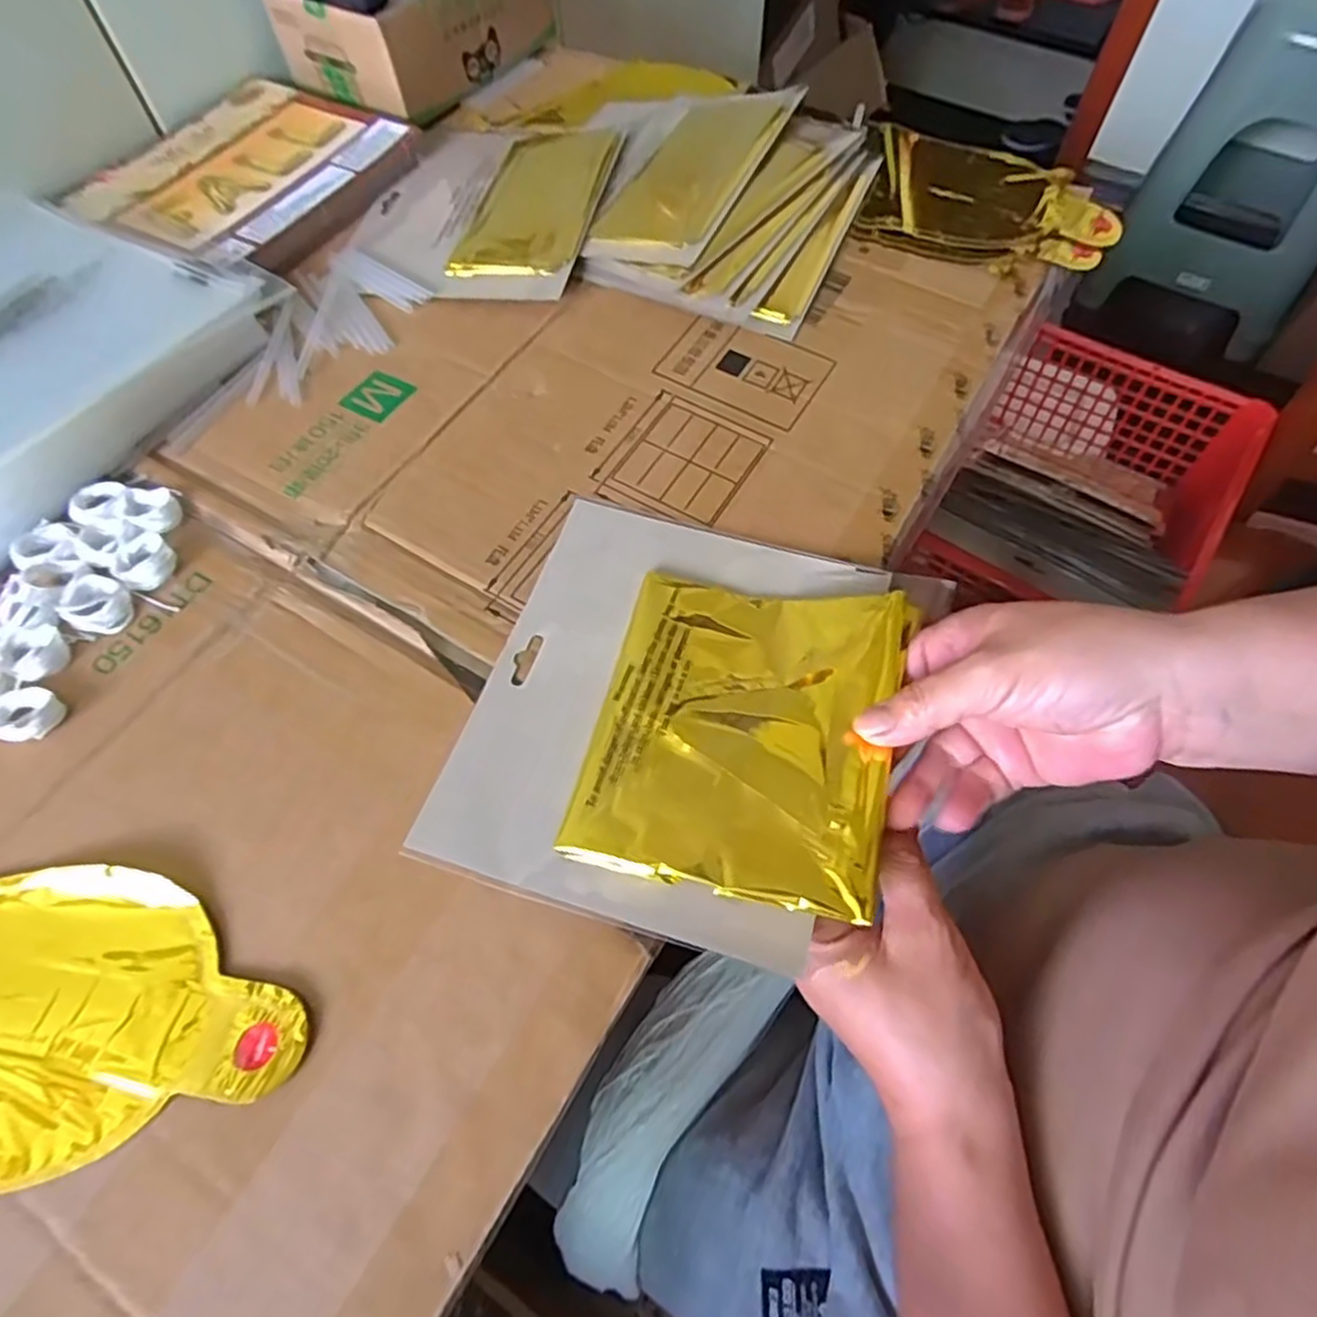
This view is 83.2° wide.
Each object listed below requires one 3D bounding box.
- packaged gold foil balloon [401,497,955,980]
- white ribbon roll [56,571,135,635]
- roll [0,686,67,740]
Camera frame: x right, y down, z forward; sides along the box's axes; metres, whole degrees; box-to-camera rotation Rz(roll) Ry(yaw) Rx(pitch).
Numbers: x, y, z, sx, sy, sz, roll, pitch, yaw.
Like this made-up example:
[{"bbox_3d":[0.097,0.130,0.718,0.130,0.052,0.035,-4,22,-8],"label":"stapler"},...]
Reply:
[{"bbox_3d":[0.013,0.018,0.326,0.180,0.025,0.192,16,64,9],"label":"packaged gold foil balloon"},{"bbox_3d":[-0.271,-0.026,0.356,0.034,0.009,0.027,18,64,9],"label":"white ribbon roll"},{"bbox_3d":[-0.281,0.024,0.327,0.027,0.010,0.026,0,62,0],"label":"roll"}]

